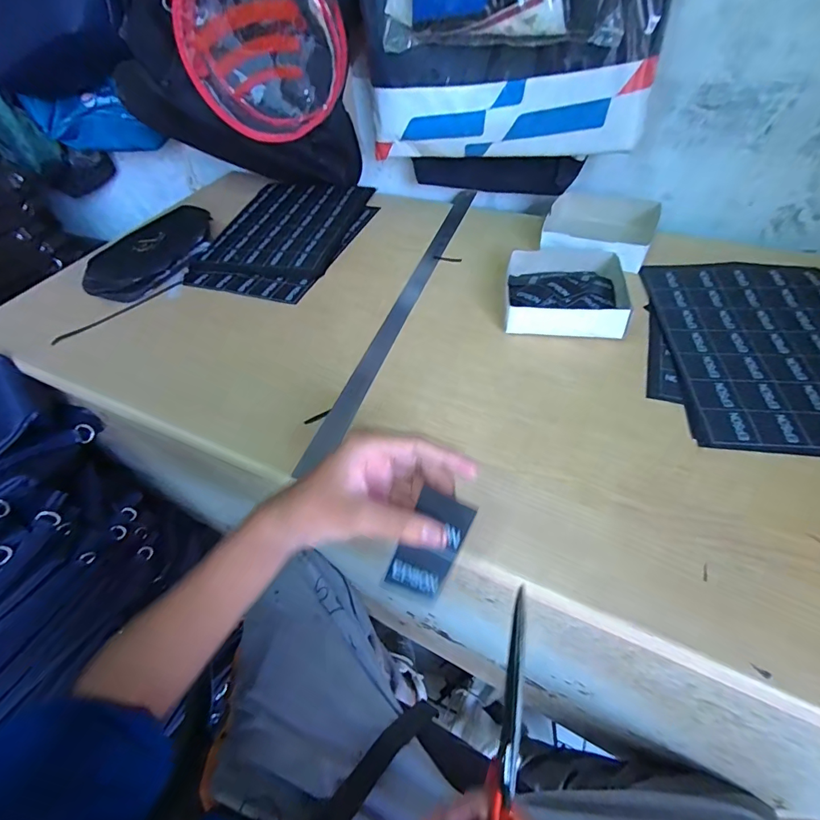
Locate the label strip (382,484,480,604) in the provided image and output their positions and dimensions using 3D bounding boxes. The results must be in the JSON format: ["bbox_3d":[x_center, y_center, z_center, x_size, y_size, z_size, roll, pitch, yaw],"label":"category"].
[{"bbox_3d":[0.013,0.091,0.291,0.037,0.072,0.009,24,15,9],"label":"label strip"}]

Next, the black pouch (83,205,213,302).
[{"bbox_3d":[-0.400,-0.244,0.674,0.132,0.040,0.201,14,52,16],"label":"black pouch"}]

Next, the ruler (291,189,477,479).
[{"bbox_3d":[0.003,-0.163,0.598,0.031,0.008,0.606,12,52,15],"label":"ruler"}]

